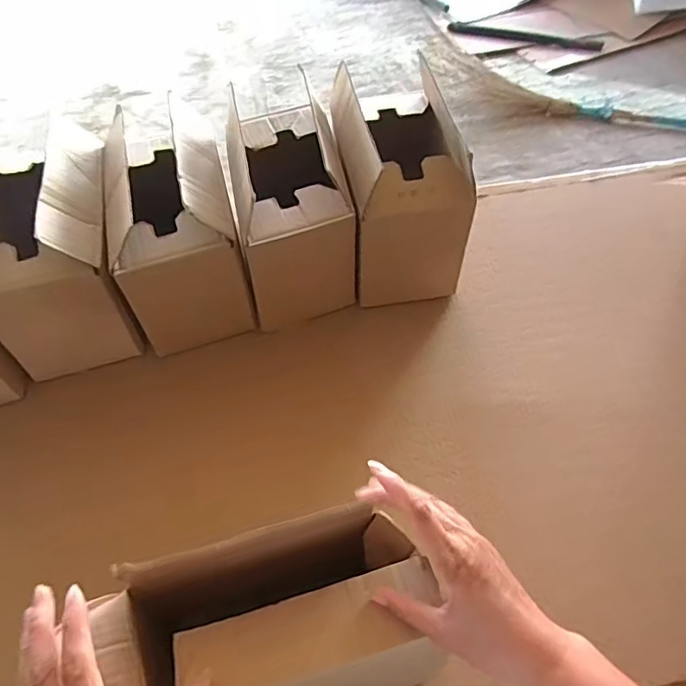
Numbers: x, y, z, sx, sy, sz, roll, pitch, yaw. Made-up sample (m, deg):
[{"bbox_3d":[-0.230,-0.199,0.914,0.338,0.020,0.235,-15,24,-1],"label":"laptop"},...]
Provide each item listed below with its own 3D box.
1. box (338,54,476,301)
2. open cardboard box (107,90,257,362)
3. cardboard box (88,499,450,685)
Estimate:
[{"bbox_3d":[0.062,-0.201,0.675,0.135,0.202,0.219,-10,54,-6],"label":"box"},{"bbox_3d":[-0.201,-0.133,0.650,0.136,0.207,0.202,-13,55,-9],"label":"open cardboard box"},{"bbox_3d":[-0.049,0.228,0.406,0.213,0.136,0.111,-14,55,-9],"label":"cardboard box"}]

